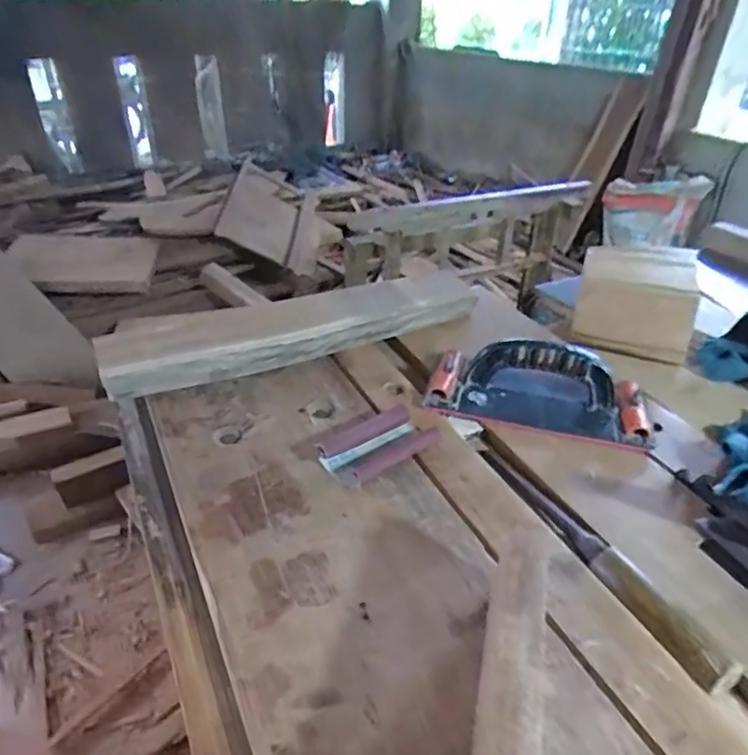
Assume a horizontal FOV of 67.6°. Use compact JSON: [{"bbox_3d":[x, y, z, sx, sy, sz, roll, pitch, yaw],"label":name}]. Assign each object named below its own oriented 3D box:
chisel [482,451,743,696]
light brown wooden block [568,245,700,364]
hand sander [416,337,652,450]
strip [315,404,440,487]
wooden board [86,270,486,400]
[{"bbox_3d":[0.168,0.130,0.436,0.024,0.023,0.239,-13,37,-23],"label":"chisel"},{"bbox_3d":[0.343,-0.105,0.740,0.143,0.097,0.137,16,36,18],"label":"light brown wooden block"},{"bbox_3d":[0.168,0.004,0.563,0.218,0.068,0.084,11,34,11],"label":"hand sander"},{"bbox_3d":[0.006,0.062,0.505,0.106,0.031,0.047,-23,42,-34],"label":"strip"},{"bbox_3d":[-0.085,-0.063,0.661,0.440,0.056,0.097,-13,37,-24],"label":"wooden board"}]

